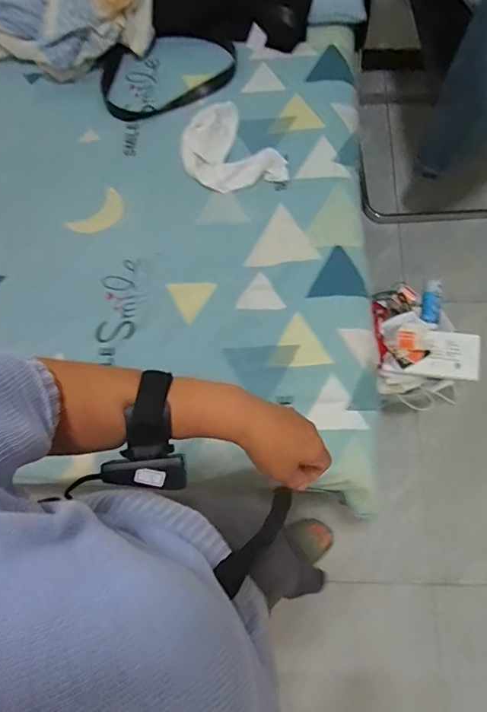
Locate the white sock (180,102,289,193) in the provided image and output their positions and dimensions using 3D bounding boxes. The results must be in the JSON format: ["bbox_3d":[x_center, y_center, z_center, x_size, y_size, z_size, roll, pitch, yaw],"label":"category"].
[{"bbox_3d":[-0.036,-0.441,0.991,0.169,0.030,0.240,-38,75,-9],"label":"white sock"}]

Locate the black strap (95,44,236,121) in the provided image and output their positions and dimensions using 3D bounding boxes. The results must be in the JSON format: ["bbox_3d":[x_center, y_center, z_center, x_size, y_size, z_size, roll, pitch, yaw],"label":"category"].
[{"bbox_3d":[-0.181,-0.672,1.076,0.323,0.065,0.175,-17,73,-3],"label":"black strap"}]

